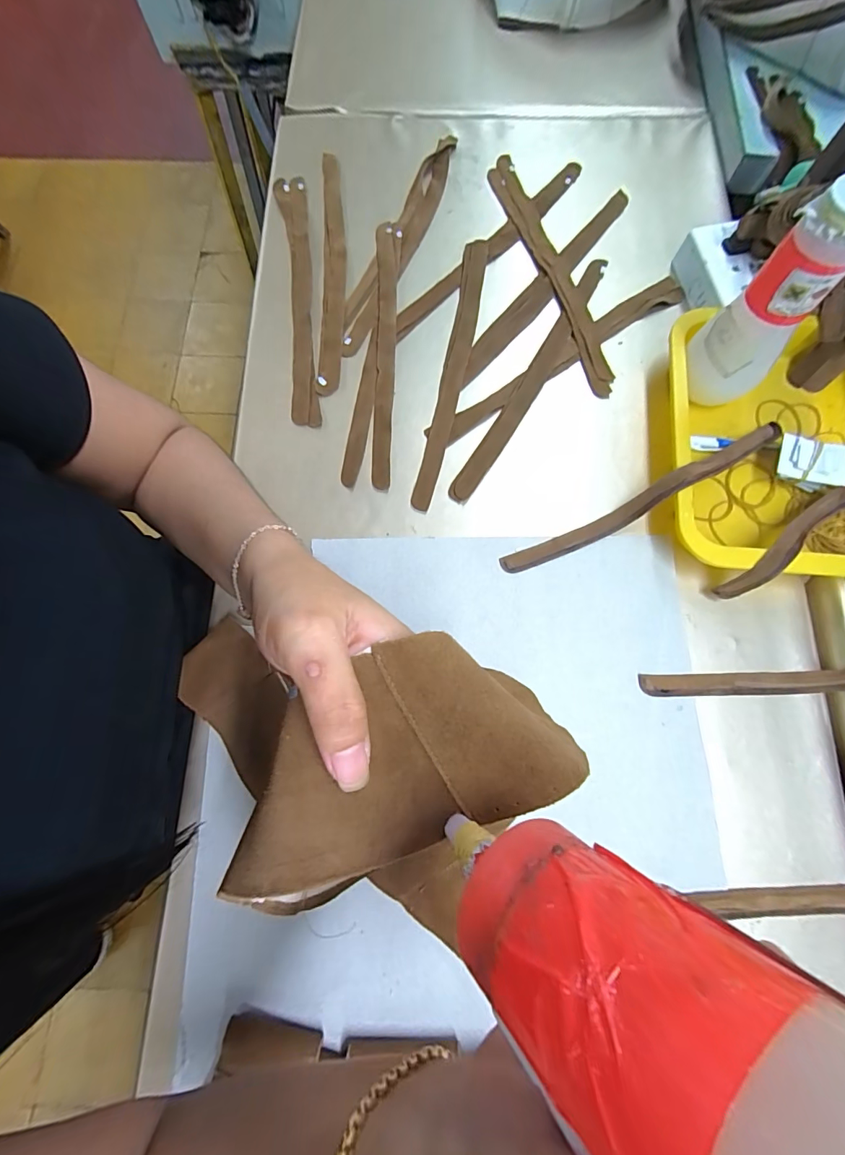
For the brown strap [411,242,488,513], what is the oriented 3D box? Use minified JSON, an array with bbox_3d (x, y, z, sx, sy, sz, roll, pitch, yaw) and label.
[{"bbox_3d":[0.032,-0.213,0.436,0.025,0.005,0.312,11,77,3],"label":"brown strap"}]

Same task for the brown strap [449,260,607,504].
[{"bbox_3d":[0.114,-0.205,0.435,0.024,0.004,0.315,30,78,7],"label":"brown strap"}]

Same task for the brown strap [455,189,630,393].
[{"bbox_3d":[0.136,-0.316,0.465,0.030,0.006,0.305,39,80,9],"label":"brown strap"}]

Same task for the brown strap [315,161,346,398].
[{"bbox_3d":[-0.097,-0.336,0.466,0.028,0.005,0.310,-2,76,0],"label":"brown strap"}]

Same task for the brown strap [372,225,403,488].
[{"bbox_3d":[-0.037,-0.236,0.441,0.023,0.005,0.309,0,76,0],"label":"brown strap"}]

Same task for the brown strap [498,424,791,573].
[{"bbox_3d":[0.210,-0.075,0.385,0.298,0.039,0.023,-26,78,-6],"label":"brown strap"}]

